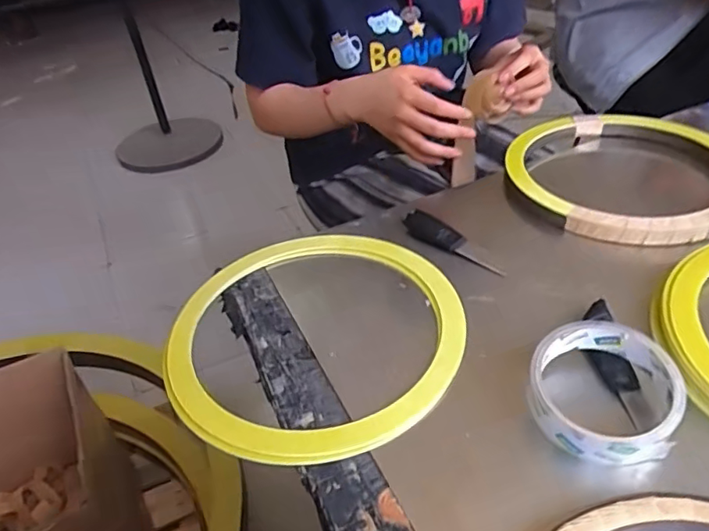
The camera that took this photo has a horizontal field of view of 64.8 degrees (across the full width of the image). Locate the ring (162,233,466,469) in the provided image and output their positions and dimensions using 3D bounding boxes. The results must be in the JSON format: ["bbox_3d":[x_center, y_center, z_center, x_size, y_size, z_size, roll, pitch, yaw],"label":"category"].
[{"bbox_3d":[-0.030,0.049,0.433,0.225,0.014,0.222,-5,39,4],"label":"ring"}]

